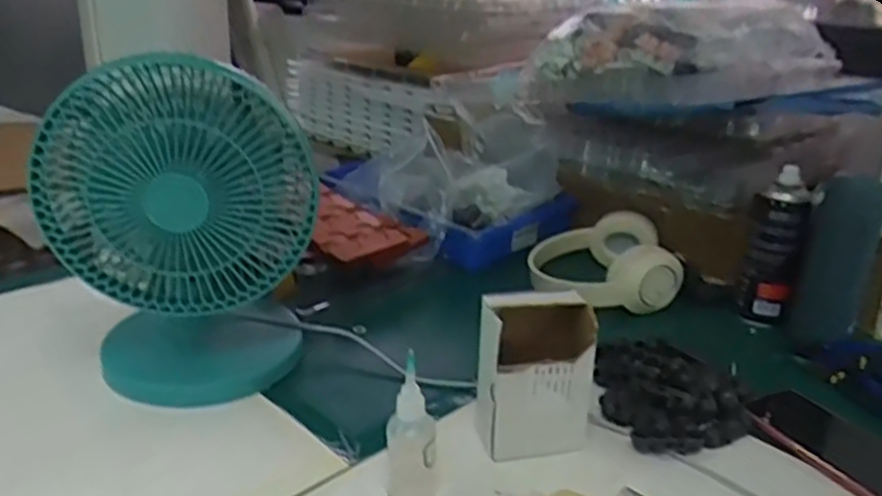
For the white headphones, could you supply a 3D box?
[{"bbox_3d":[0.213,0.012,0.958,0.186,0.069,0.166,7,22,12],"label":"white headphones"}]

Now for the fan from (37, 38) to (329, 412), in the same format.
[{"bbox_3d":[-0.235,-0.020,0.703,0.213,0.312,0.145,-1,22,-8],"label":"fan"}]

